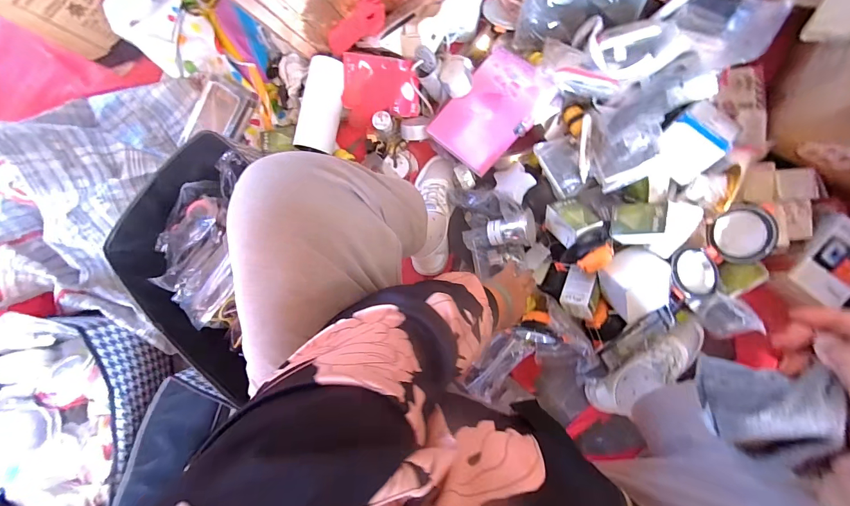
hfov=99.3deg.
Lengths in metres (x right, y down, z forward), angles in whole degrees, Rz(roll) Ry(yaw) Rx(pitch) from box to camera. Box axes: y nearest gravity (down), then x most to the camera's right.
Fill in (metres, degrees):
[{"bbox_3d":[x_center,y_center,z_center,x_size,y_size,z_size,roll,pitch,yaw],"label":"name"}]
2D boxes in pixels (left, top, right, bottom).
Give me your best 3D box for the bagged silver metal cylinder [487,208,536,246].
[{"bbox_3d":[0.159,-0.038,0.656,0.086,0.060,0.059,-15,89,8],"label":"bagged silver metal cylinder"}]

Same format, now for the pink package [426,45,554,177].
[{"bbox_3d":[0.120,-0.264,0.662,0.152,0.027,0.220,37,96,22],"label":"pink package"}]

